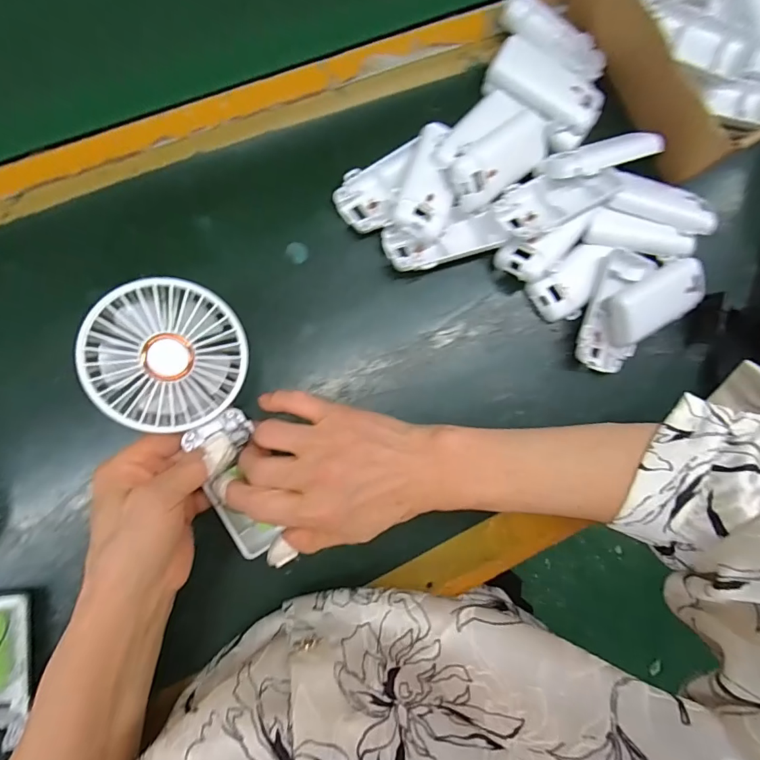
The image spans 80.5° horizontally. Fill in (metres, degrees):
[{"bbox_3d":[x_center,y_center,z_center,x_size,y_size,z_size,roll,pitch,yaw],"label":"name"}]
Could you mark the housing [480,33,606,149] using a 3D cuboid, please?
[{"bbox_3d":[0.134,-0.236,0.370,0.096,0.021,0.055,32,80,-2],"label":"housing"}]

